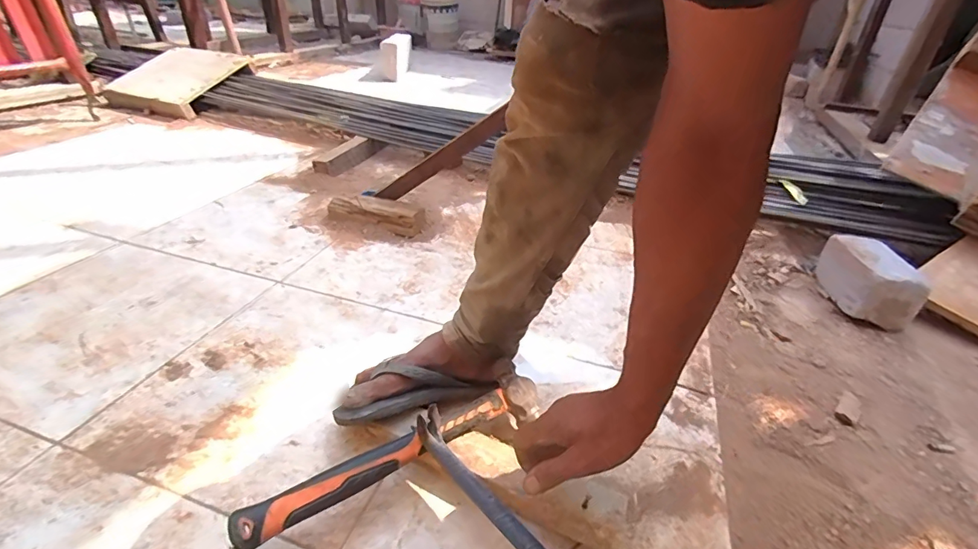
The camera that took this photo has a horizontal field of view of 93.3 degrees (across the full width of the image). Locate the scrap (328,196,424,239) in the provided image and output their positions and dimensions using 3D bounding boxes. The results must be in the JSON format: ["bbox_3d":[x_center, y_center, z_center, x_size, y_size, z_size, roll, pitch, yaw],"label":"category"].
[{"bbox_3d":[-0.269,-0.140,1.100,0.226,0.058,0.085,13,34,10],"label":"scrap"}]

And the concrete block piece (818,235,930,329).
[{"bbox_3d":[0.763,0.008,0.935,0.115,0.120,0.189,11,33,10],"label":"concrete block piece"}]

